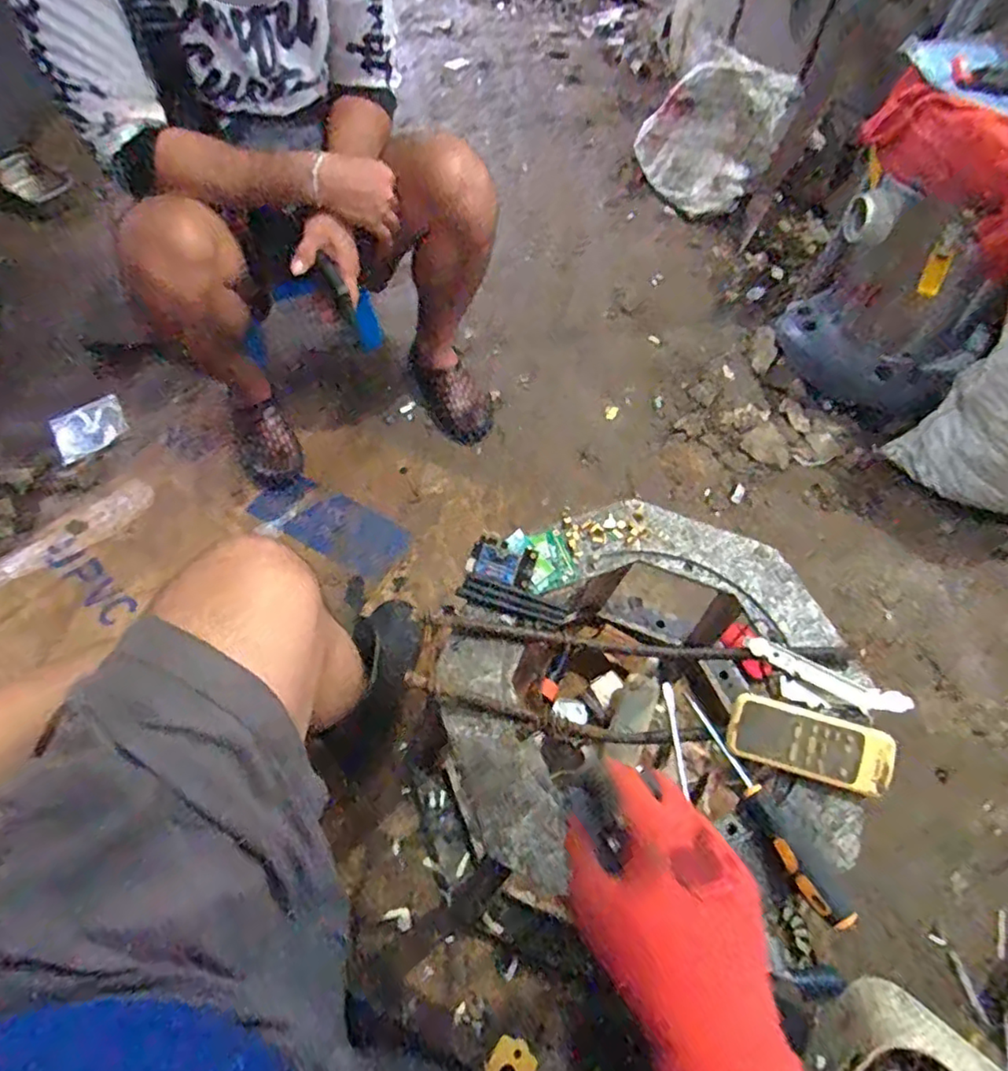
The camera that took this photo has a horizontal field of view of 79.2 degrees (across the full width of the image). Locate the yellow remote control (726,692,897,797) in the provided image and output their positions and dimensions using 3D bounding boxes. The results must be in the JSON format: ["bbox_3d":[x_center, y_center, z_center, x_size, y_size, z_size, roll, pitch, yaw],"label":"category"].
[{"bbox_3d":[0.266,0.183,0.533,0.133,0.017,0.057,15,81,10],"label":"yellow remote control"}]

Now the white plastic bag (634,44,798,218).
[{"bbox_3d":[0.506,-0.994,1.513,0.335,0.321,0.100,21,41,5],"label":"white plastic bag"}]

